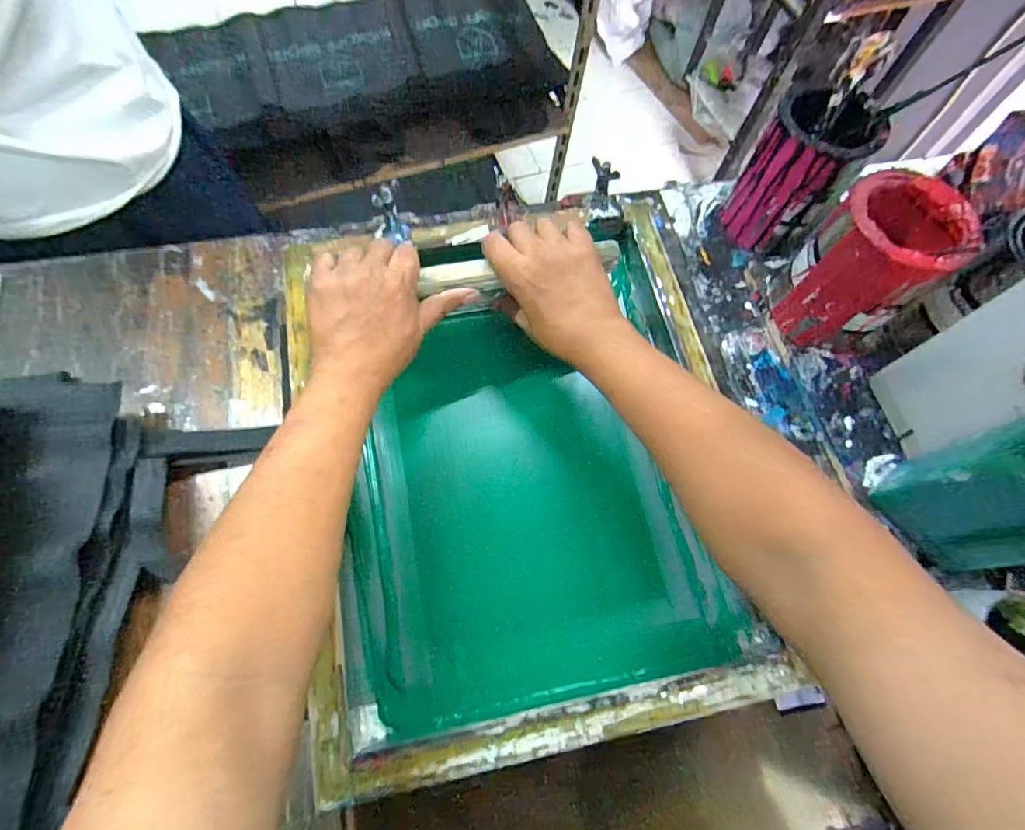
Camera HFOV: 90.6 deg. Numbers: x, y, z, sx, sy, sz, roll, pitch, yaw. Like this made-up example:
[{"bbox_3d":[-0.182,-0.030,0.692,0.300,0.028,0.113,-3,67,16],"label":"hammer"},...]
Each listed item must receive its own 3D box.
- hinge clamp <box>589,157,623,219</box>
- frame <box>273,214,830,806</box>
[{"bbox_3d":[0.104,-0.248,0.555,0.034,0.036,0.054,2,67,-2],"label":"hinge clamp"},{"bbox_3d":[0.008,0.027,0.482,0.396,0.046,0.489,-11,68,-7],"label":"frame"}]

